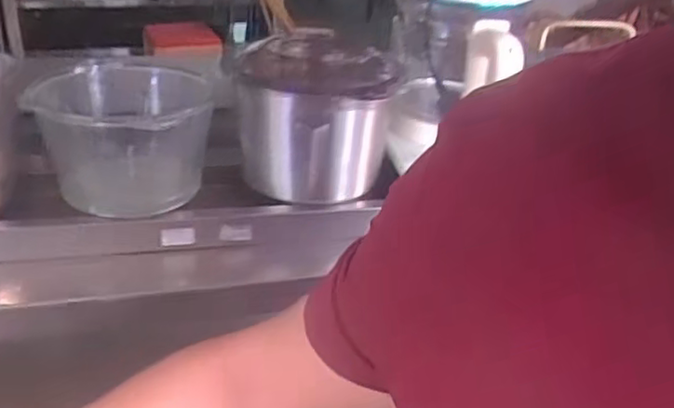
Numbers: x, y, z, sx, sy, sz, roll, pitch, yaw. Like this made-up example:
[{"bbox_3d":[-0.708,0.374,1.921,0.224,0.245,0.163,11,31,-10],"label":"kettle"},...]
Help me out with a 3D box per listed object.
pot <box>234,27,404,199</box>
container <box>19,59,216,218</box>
[{"bbox_3d":[-0.024,-0.091,0.711,0.154,0.150,0.130,5,30,0],"label":"pot"},{"bbox_3d":[-0.228,-0.072,0.712,0.174,0.114,0.187,0,30,-10],"label":"container"}]

